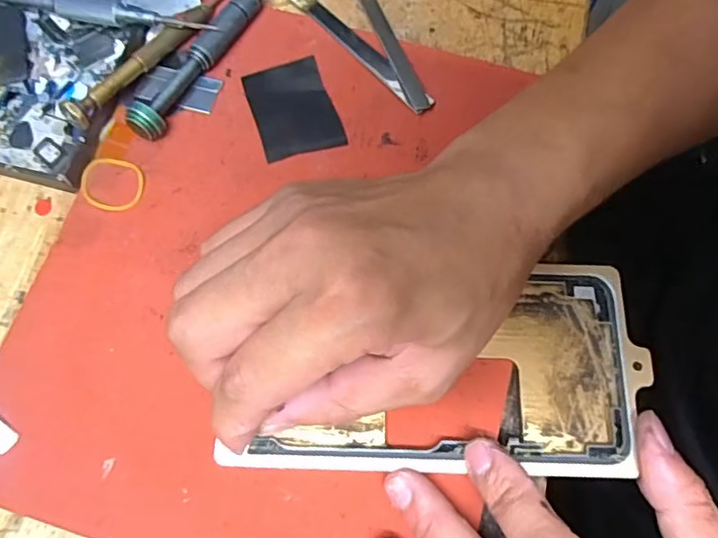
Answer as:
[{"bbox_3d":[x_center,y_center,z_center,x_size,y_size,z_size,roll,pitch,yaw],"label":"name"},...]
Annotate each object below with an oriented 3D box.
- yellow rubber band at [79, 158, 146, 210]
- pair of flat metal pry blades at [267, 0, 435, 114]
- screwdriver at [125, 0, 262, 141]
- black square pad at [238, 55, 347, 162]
[{"bbox_3d":[-0.111,-0.039,0.256,0.027,0.004,0.024,9,72,2],"label":"yellow rubber band"},{"bbox_3d":[-0.009,-0.125,0.289,0.052,0.004,0.125,-22,74,-8],"label":"pair of flat metal pry blades"},{"bbox_3d":[-0.077,-0.102,0.272,0.019,0.017,0.095,28,74,8],"label":"screwdriver"},{"bbox_3d":[-0.032,-0.077,0.274,0.037,0.004,0.051,-19,73,-7],"label":"black square pad"}]

